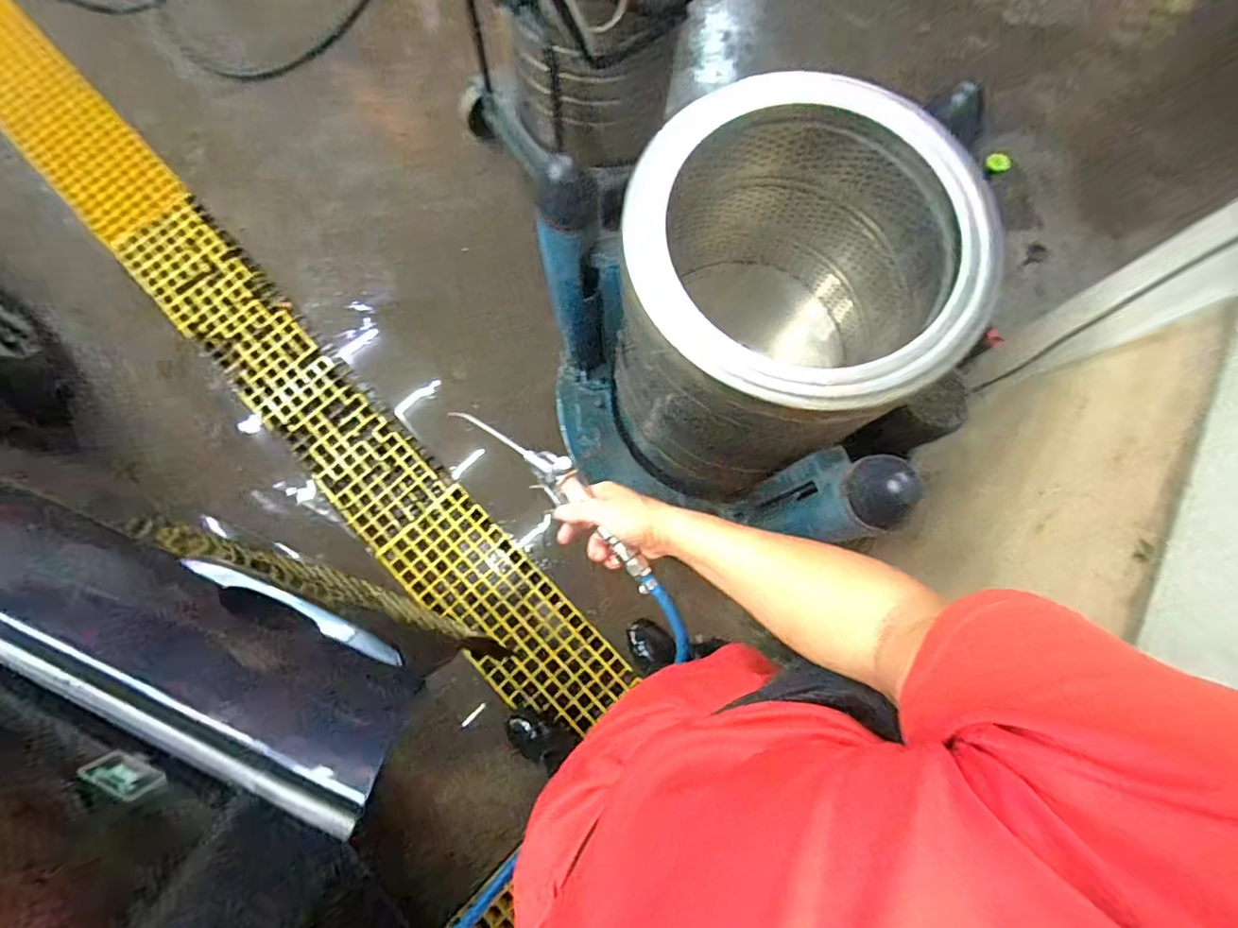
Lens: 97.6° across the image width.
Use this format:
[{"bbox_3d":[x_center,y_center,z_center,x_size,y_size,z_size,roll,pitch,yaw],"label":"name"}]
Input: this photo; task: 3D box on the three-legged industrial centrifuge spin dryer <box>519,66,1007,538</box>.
[{"bbox_3d":[0.221,-0.161,1.025,0.625,0.720,0.645,-9,78,-3],"label":"three-legged industrial centrifuge spin dryer"}]

